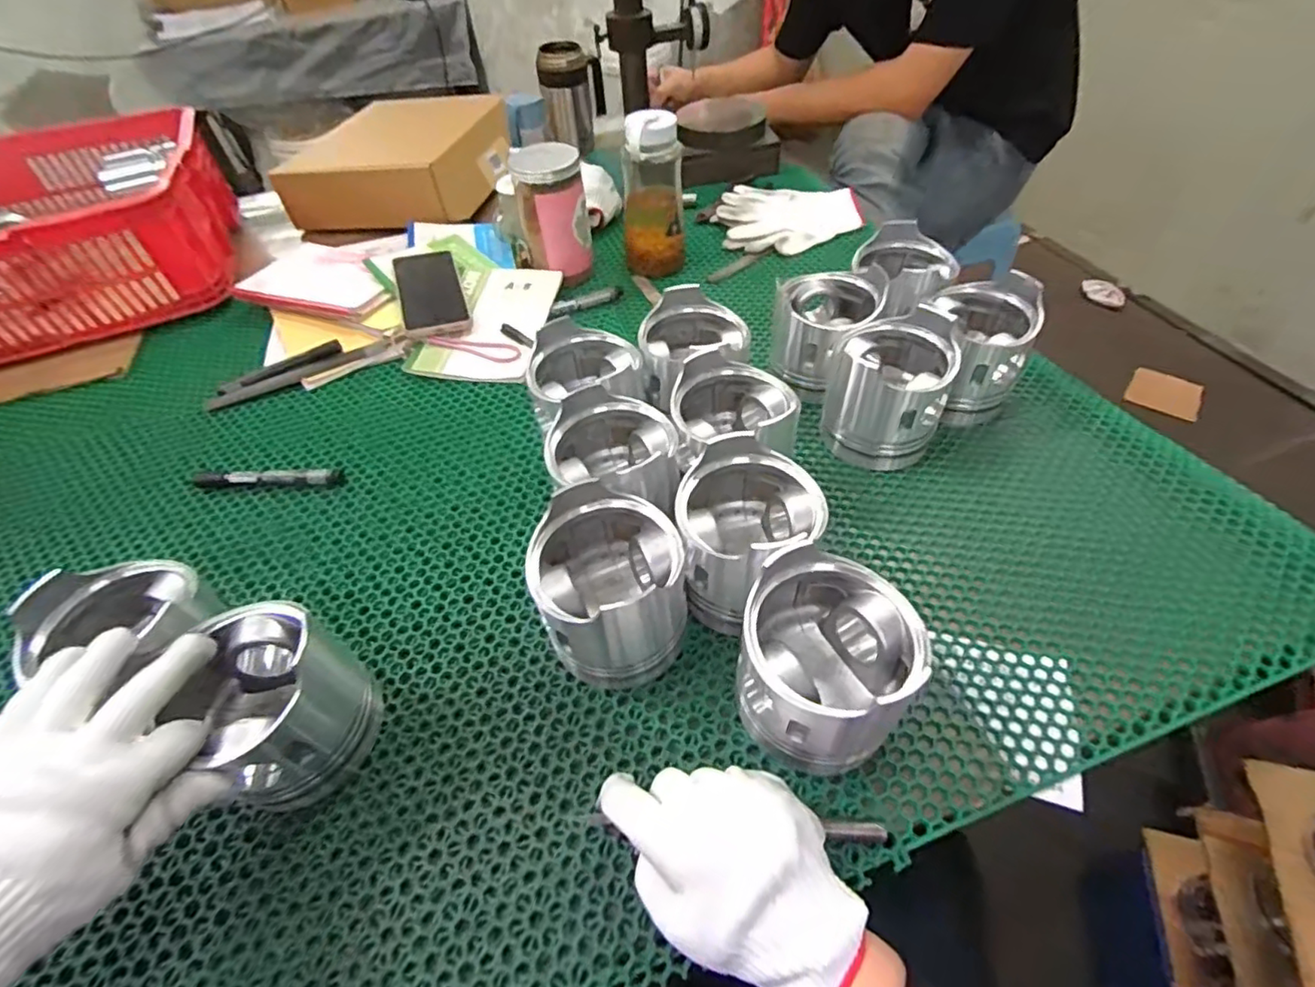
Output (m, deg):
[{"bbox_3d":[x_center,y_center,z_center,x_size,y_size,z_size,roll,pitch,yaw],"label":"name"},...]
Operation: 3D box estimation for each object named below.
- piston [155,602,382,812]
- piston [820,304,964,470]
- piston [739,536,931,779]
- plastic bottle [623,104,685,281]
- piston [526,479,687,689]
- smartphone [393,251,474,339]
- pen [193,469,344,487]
[{"bbox_3d":[-0.244,0.128,0.379,0.100,0.106,0.088,29,59,24],"label":"piston"},{"bbox_3d":[0.209,-0.095,0.549,0.099,0.105,0.099,15,52,16],"label":"piston"},{"bbox_3d":[0.102,0.104,0.379,0.096,0.110,0.107,6,50,9],"label":"piston"},{"bbox_3d":[-0.006,-0.358,0.737,0.077,0.177,0.060,-5,49,0],"label":"plastic bottle"},{"bbox_3d":[-0.034,0.066,0.421,0.095,0.108,0.102,-3,49,3],"label":"piston"},{"bbox_3d":[-0.280,-0.253,0.744,0.074,0.012,0.185,-11,51,-20],"label":"smartphone"},{"bbox_3d":[-0.378,-0.016,0.579,0.146,0.013,0.018,-2,52,2],"label":"pen"}]

